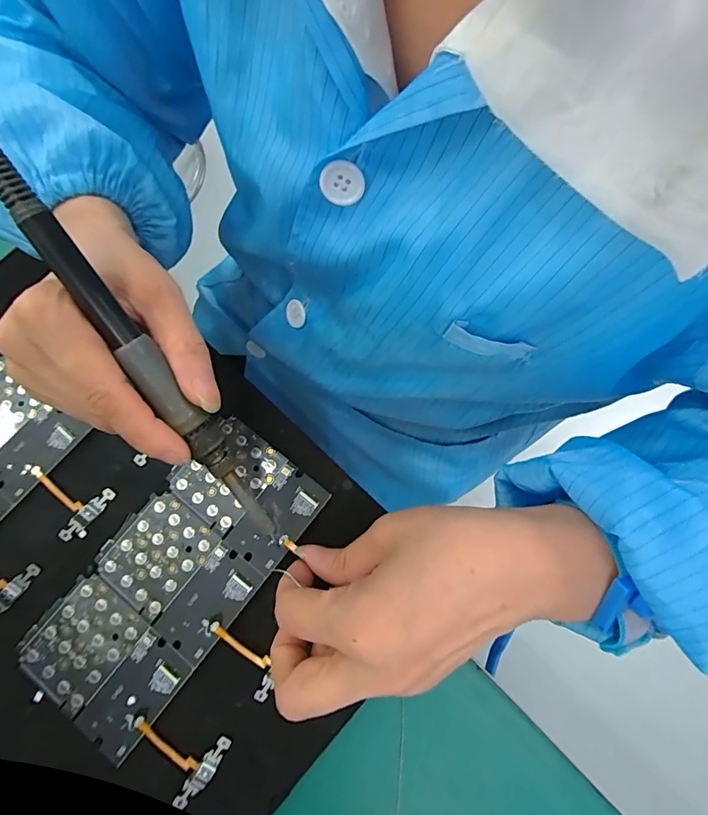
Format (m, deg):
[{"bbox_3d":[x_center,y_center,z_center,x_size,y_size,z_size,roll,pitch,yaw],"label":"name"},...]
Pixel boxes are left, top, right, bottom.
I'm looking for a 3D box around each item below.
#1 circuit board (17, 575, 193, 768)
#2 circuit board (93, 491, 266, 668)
[{"bbox_3d":[-0.129,0.131,0.227,0.077,0.004,0.054,37,79,10],"label":"circuit board"},{"bbox_3d":[-0.096,0.088,0.238,0.078,0.004,0.055,37,79,10],"label":"circuit board"}]

